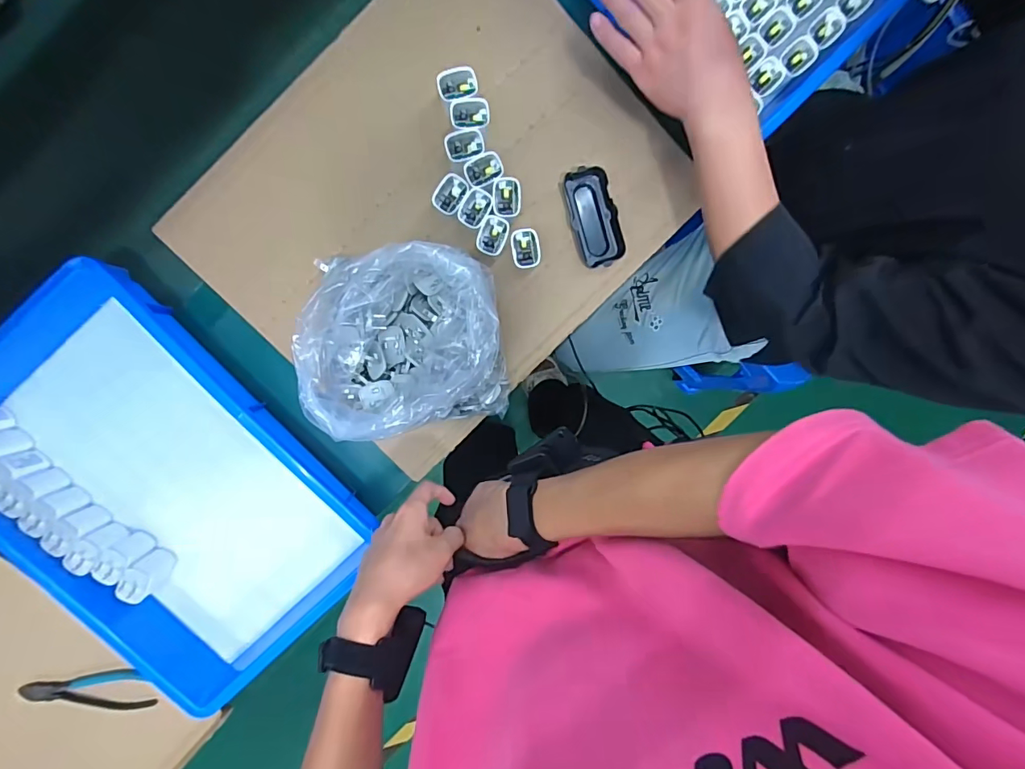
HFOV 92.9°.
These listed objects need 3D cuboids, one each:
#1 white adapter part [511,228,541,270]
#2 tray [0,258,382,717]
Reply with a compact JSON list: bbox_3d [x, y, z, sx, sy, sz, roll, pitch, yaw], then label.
[{"bbox_3d":[0.014,-0.155,0.564,0.030,0.041,0.042,-11,98,-2],"label":"white adapter part"},{"bbox_3d":[-0.392,0.117,0.558,0.460,0.079,0.300,44,92,-7],"label":"tray"}]

